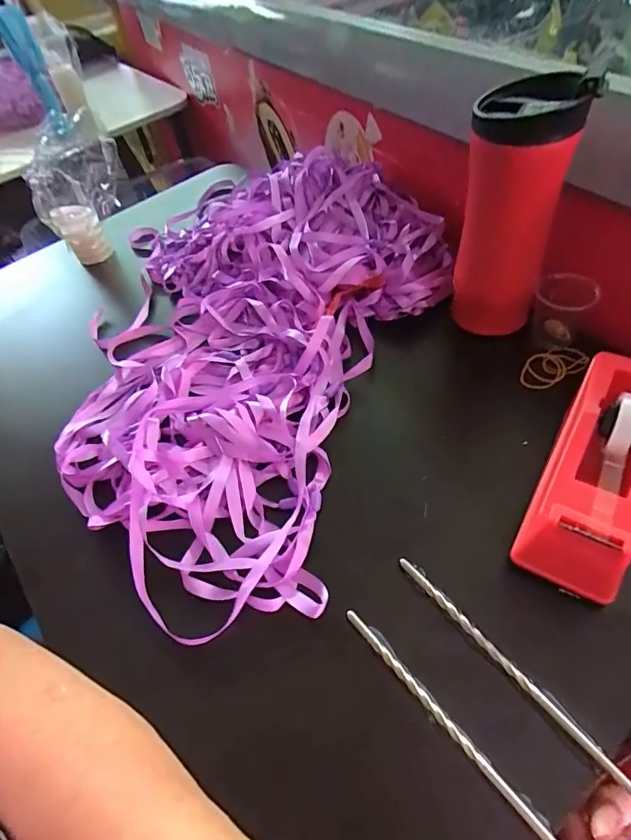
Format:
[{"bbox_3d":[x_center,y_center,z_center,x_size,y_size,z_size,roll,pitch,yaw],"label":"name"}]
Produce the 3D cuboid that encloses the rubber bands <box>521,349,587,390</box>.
[{"bbox_3d":[0.208,-0.047,0.408,0.066,0.010,0.031,-27,53,-11],"label":"rubber bands"}]

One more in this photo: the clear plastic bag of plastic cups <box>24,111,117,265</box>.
[{"bbox_3d":[-0.288,-0.282,0.569,0.106,0.154,0.076,-38,58,-22],"label":"clear plastic bag of plastic cups"}]

